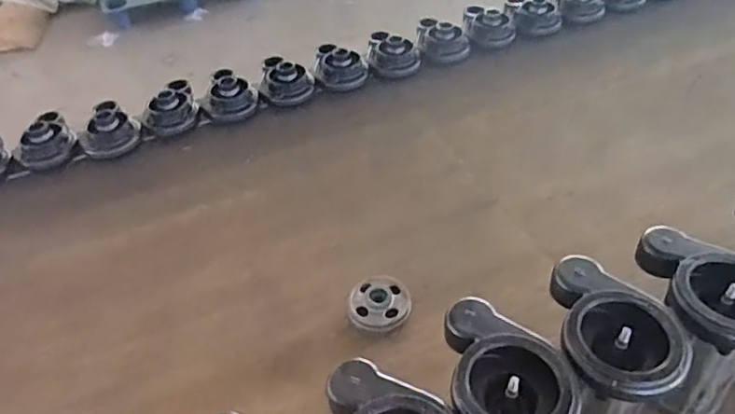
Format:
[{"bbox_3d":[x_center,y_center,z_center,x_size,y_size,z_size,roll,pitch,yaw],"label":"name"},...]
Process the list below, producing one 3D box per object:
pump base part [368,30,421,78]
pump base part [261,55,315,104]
[{"bbox_3d":[0.060,-0.353,1.370,0.122,0.068,0.101,-2,42,5],"label":"pump base part"},{"bbox_3d":[-0.182,-0.282,1.318,0.119,0.075,0.113,-12,42,-6],"label":"pump base part"}]

